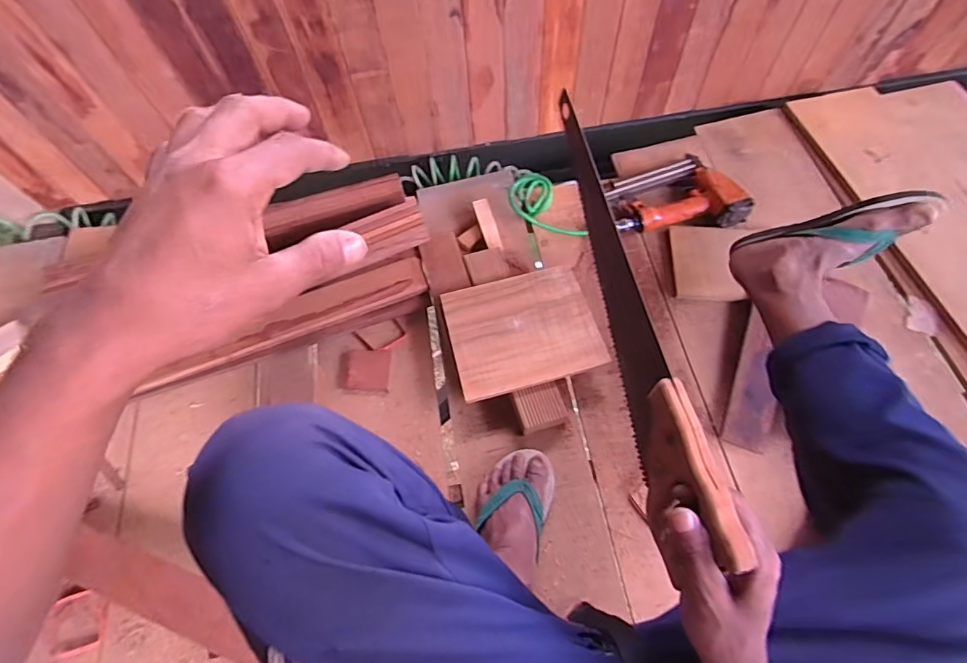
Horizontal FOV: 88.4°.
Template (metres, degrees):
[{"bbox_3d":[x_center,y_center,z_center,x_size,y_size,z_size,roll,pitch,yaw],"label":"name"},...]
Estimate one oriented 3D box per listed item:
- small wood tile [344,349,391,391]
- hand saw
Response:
[{"bbox_3d":[-0.193,0.063,0.820,0.076,0.004,0.073,-2,64,2],"label":"small wood tile"},{"bbox_3d":[0.131,-0.029,0.472,0.029,0.084,0.454,-10,66,-2],"label":"hand saw"}]

